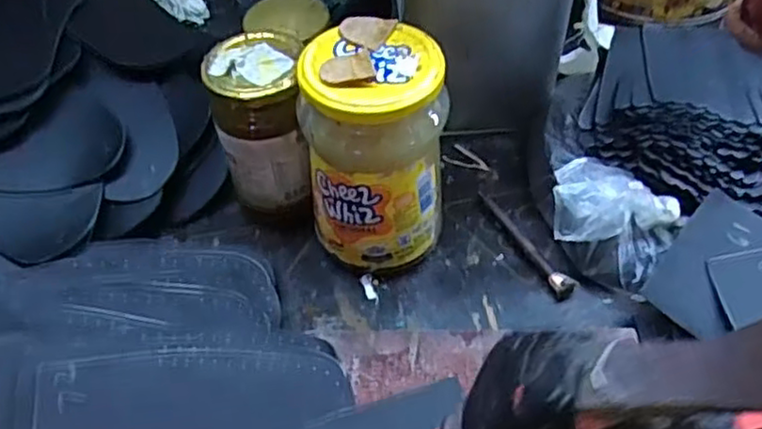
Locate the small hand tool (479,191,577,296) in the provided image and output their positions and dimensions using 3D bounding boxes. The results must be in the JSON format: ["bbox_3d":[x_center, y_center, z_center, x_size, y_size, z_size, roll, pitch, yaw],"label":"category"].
[{"bbox_3d":[0.089,0.015,0.426,0.010,0.014,0.091,-21,52,-14],"label":"small hand tool"}]

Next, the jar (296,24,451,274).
[{"bbox_3d":[-0.003,-0.031,0.386,0.077,0.131,0.074,-3,51,-4],"label":"jar"}]

